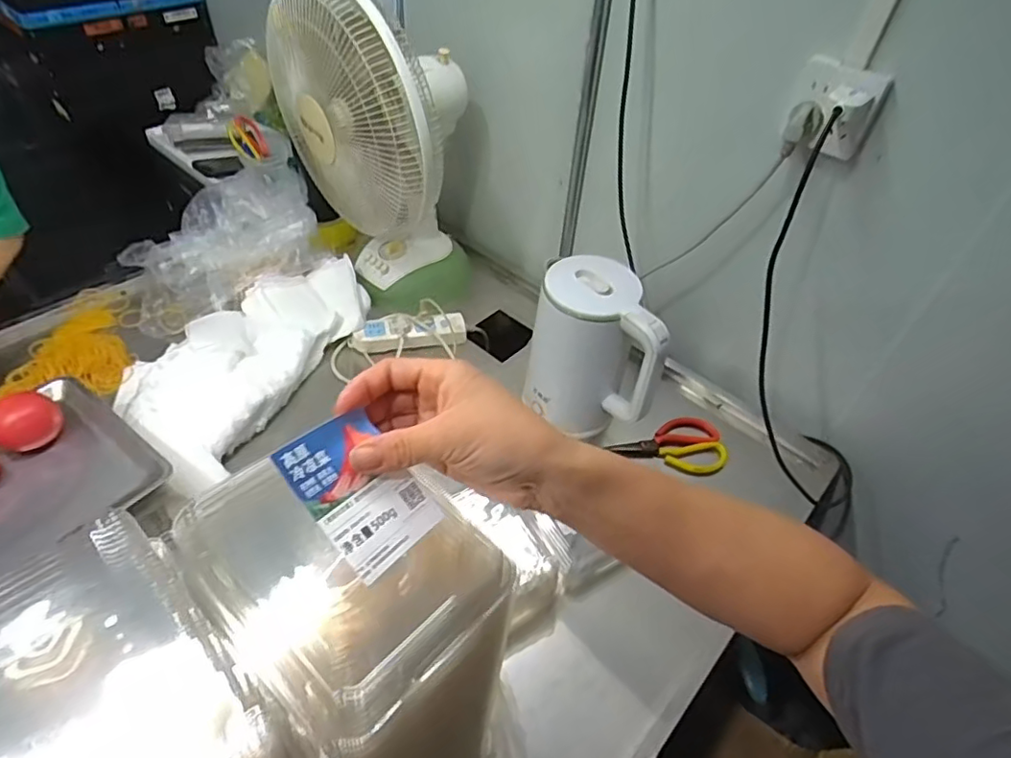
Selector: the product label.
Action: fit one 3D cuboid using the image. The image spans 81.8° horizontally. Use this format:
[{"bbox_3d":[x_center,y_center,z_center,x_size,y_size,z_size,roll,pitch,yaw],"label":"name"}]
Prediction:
[{"bbox_3d":[-0.075,0.058,0.304,0.078,0.004,0.058,53,45,1],"label":"product label"}]

